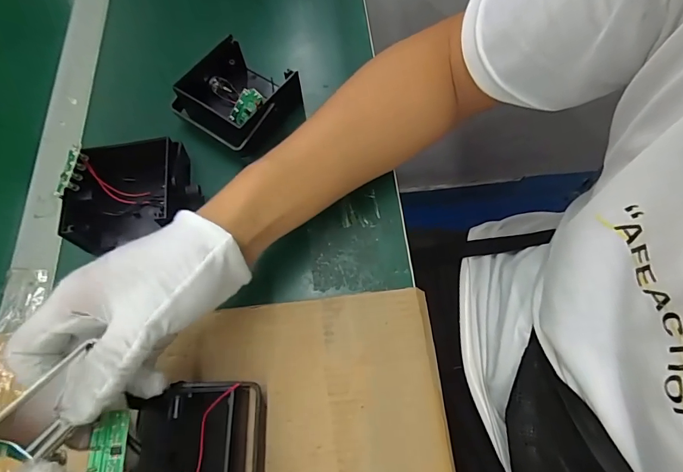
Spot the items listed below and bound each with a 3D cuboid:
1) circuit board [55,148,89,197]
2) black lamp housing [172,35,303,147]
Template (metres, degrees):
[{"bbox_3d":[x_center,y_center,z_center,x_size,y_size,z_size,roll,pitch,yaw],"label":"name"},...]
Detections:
[{"bbox_3d":[-0.218,-0.052,0.330,0.014,0.011,0.044,-3,67,2],"label":"circuit board"},{"bbox_3d":[-0.098,-0.130,0.381,0.113,0.053,0.090,34,73,16],"label":"black lamp housing"}]

